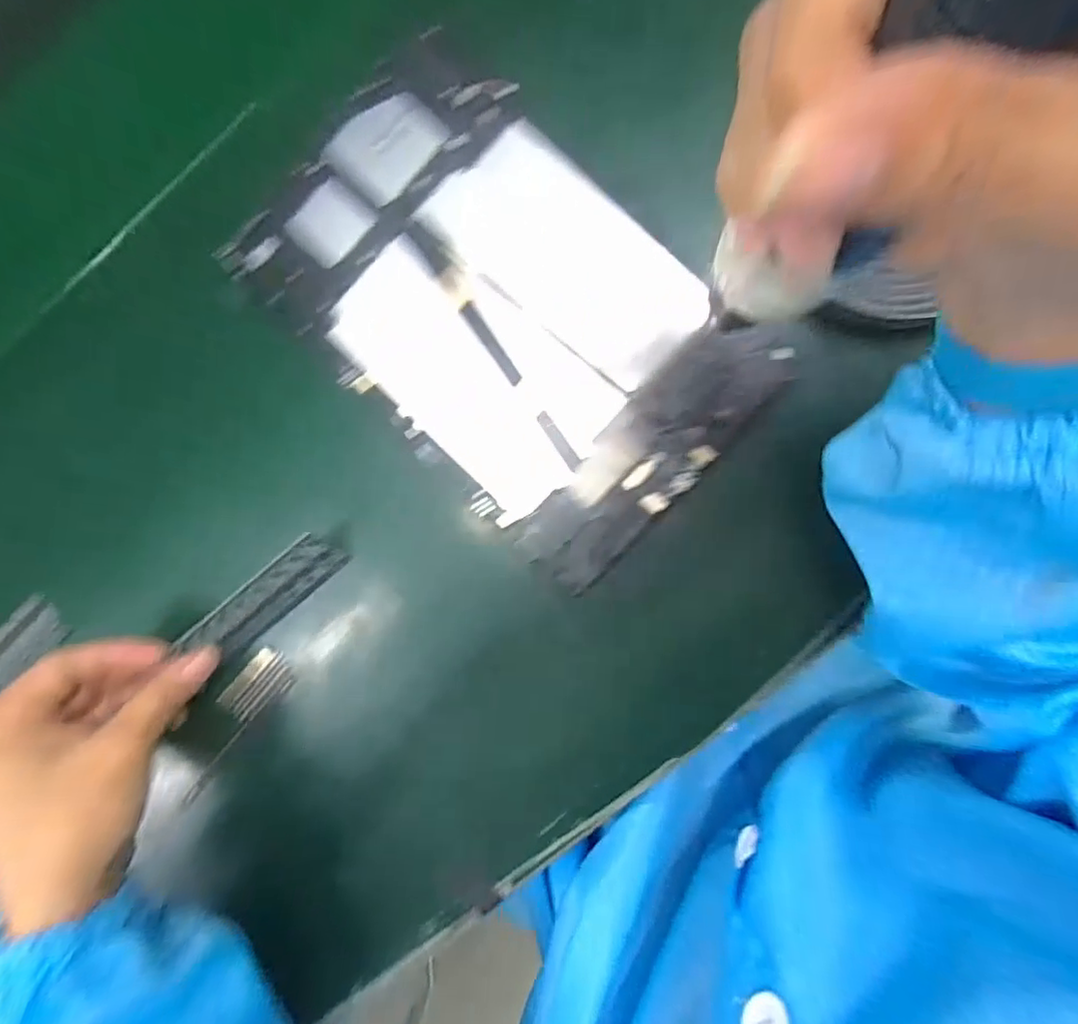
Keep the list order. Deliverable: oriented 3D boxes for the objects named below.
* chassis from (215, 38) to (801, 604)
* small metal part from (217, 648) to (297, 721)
[{"bbox_3d":[-0.021,-0.089,0.280,0.233,0.011,0.133,43,94,5],"label":"chassis"},{"bbox_3d":[-0.145,0.090,0.313,0.037,0.013,0.022,-44,86,5],"label":"small metal part"}]

